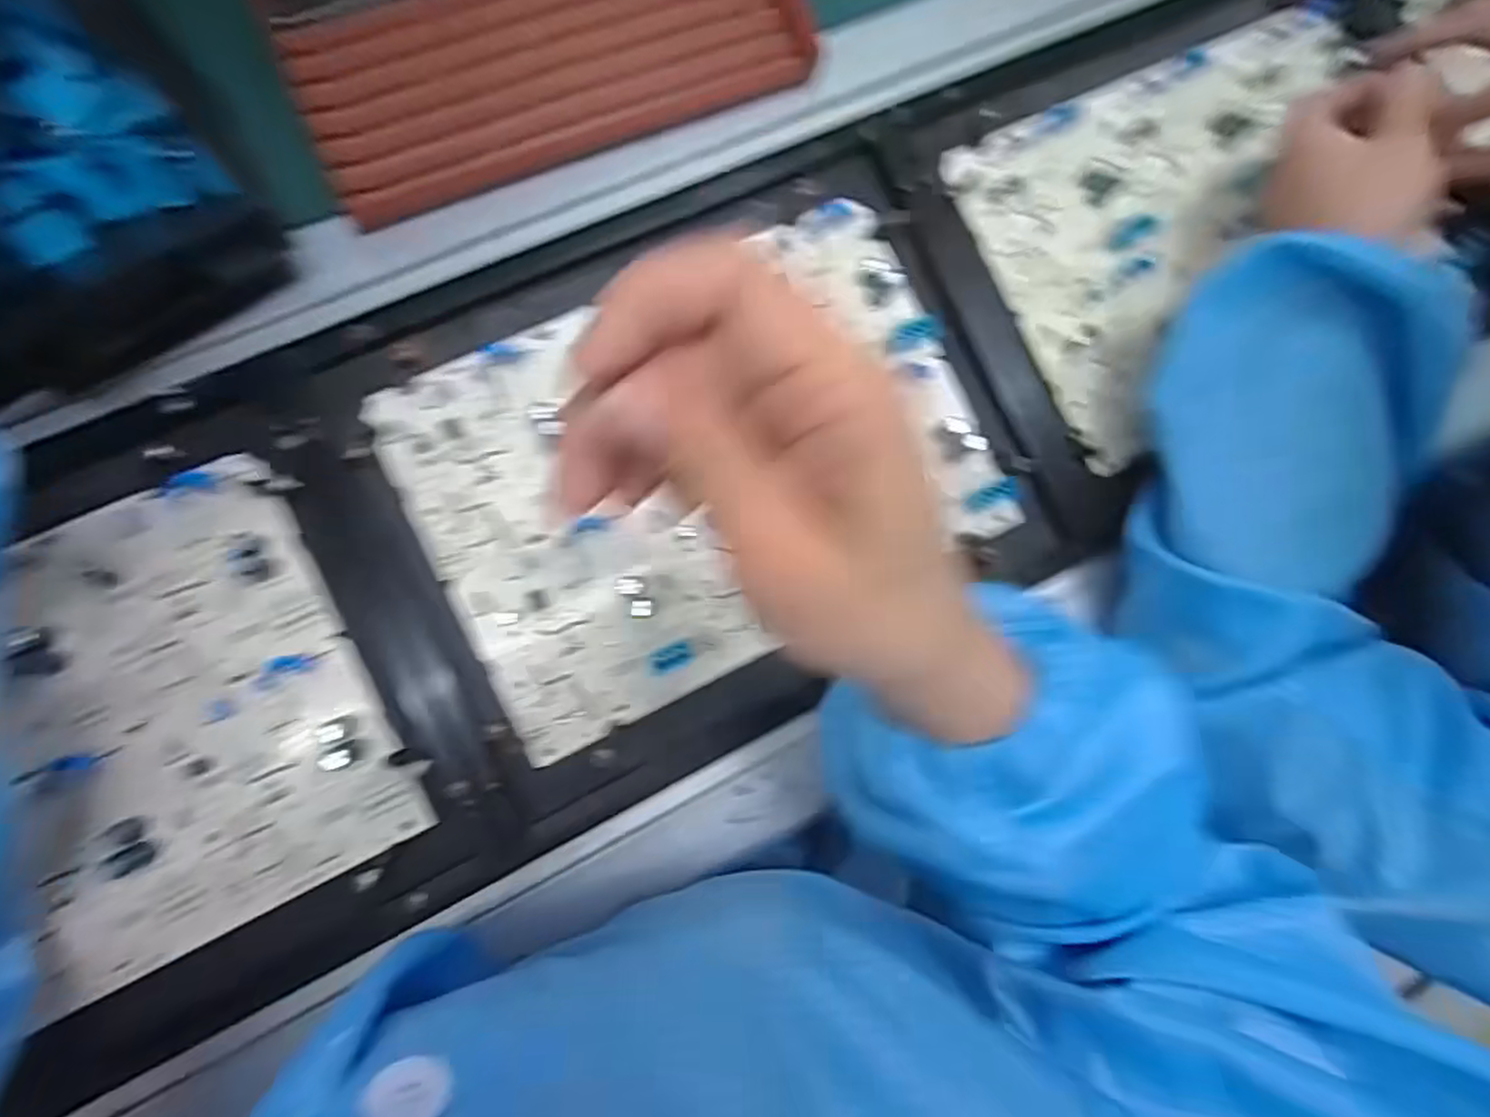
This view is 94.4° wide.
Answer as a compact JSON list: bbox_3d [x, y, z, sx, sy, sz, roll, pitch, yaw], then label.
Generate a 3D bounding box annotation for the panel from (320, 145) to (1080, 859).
[{"bbox_3d":[-0.014,-0.039,0.338,0.301,0.020,0.242,-26,92,-8],"label":"panel"}]

